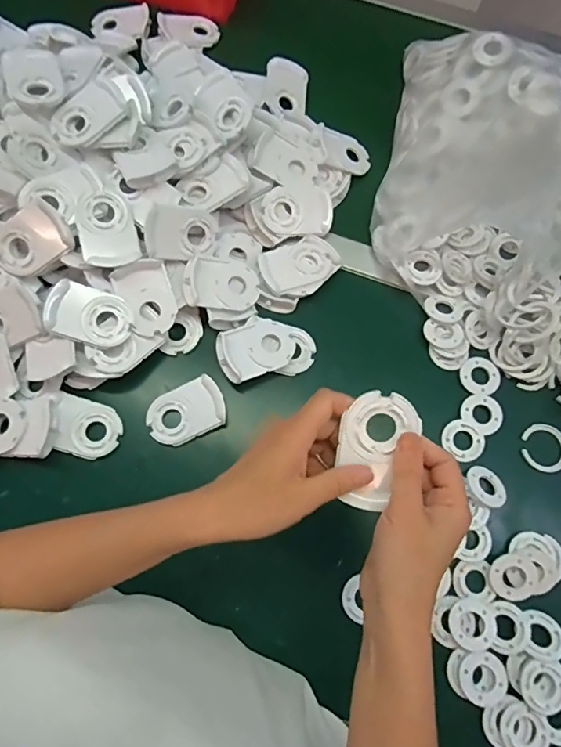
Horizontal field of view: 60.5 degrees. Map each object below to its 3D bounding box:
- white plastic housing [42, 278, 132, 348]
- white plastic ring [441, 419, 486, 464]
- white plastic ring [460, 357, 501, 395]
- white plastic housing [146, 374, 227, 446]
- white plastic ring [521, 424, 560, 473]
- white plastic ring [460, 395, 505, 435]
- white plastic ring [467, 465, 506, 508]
[{"bbox_3d":[-0.197,-0.061,0.497,0.082,0.013,0.059,15,80,-17],"label":"white plastic housing"},{"bbox_3d":[0.198,0.073,0.521,0.044,0.005,0.038,38,75,9],"label":"white plastic ring"},{"bbox_3d":[0.226,0.003,0.542,0.044,0.004,0.045,1,73,-2],"label":"white plastic ring"},{"bbox_3d":[-0.101,0.040,0.508,0.080,0.016,0.057,-23,75,-9],"label":"white plastic housing"},{"bbox_3d":[0.287,0.080,0.521,0.047,0.012,0.050,27,74,6],"label":"white plastic ring"},{"bbox_3d":[0.221,0.043,0.526,0.044,0.005,0.041,1,73,-2],"label":"white plastic ring"},{"bbox_3d":[0.214,0.116,0.500,0.043,0.005,0.041,10,52,-13],"label":"white plastic ring"}]

